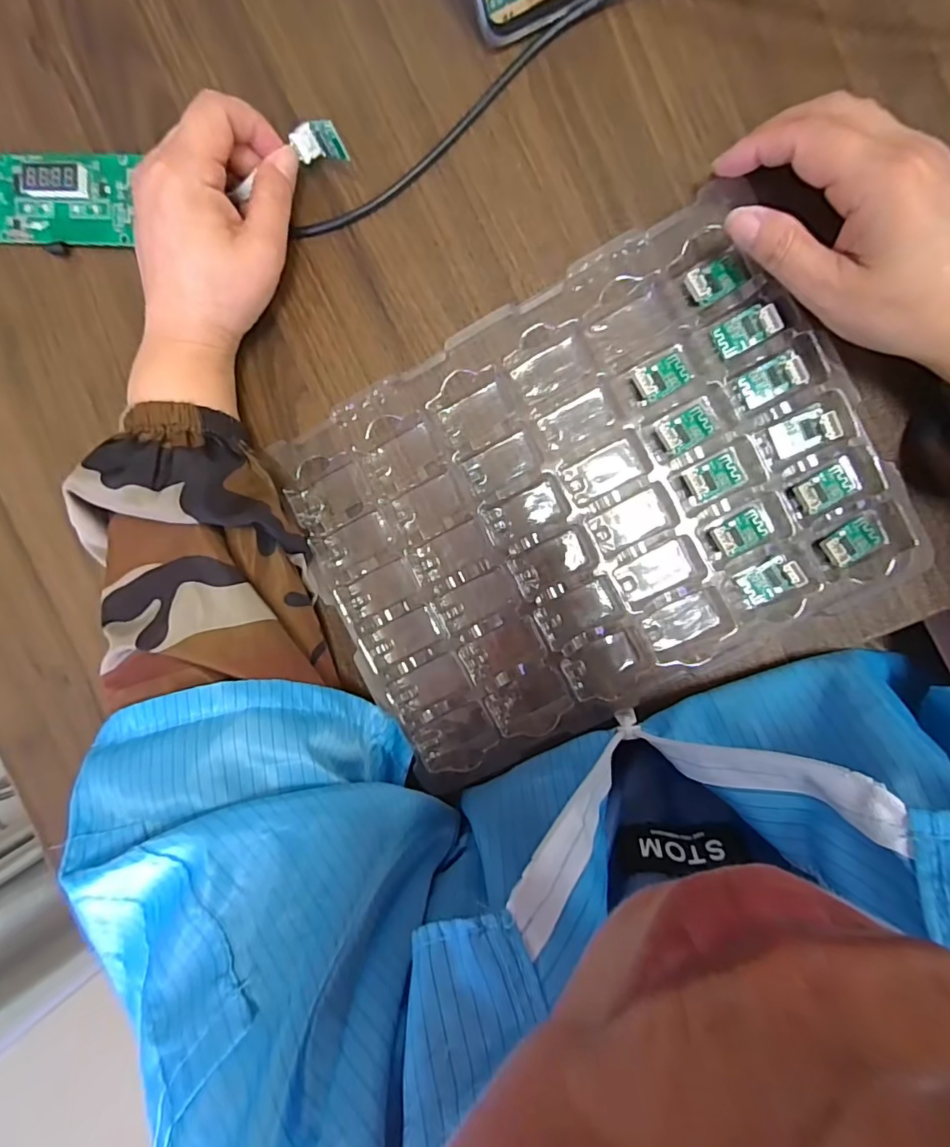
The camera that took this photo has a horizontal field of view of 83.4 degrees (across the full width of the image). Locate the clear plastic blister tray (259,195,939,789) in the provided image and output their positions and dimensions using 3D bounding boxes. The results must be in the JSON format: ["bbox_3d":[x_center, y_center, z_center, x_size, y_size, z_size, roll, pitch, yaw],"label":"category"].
[{"bbox_3d":[0.053,-0.033,0.280,0.270,0.025,0.212,-27,92,8],"label":"clear plastic blister tray"}]

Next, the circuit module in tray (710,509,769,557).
[{"bbox_3d":[0.136,-0.020,0.271,0.026,0.006,0.017,-28,92,8],"label":"circuit module in tray"}]

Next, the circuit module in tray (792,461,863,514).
[{"bbox_3d":[0.176,-0.043,0.266,0.031,0.006,0.017,-24,93,8],"label":"circuit module in tray"}]

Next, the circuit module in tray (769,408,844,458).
[{"bbox_3d":[0.164,-0.071,0.264,0.027,0.010,0.017,-21,93,8],"label":"circuit module in tray"}]

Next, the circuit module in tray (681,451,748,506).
[{"bbox_3d":[0.122,-0.049,0.272,0.030,0.006,0.018,-24,93,8],"label":"circuit module in tray"}]

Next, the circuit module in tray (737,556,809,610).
[{"bbox_3d":[0.150,0.004,0.271,0.030,0.008,0.017,-29,92,8],"label":"circuit module in tray"}]

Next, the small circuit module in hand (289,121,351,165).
[{"bbox_3d":[-0.078,-0.220,0.271,0.027,0.007,0.016,7,128,14],"label":"small circuit module in hand"}]

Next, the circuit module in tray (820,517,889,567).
[{"bbox_3d":[0.191,-0.015,0.267,0.030,0.008,0.019,-27,92,8],"label":"circuit module in tray"}]

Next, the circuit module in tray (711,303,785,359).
[{"bbox_3d":[0.135,-0.121,0.264,0.029,0.004,0.019,-25,83,29],"label":"circuit module in tray"}]

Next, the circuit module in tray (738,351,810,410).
[{"bbox_3d":[0.148,-0.096,0.265,0.029,0.004,0.018,-24,87,32],"label":"circuit module in tray"}]

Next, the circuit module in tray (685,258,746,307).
[{"bbox_3d":[0.118,-0.145,0.264,0.026,0.009,0.017,-27,92,8],"label":"circuit module in tray"}]

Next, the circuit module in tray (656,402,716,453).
[{"bbox_3d":[0.108,-0.074,0.271,0.027,0.007,0.018,-29,92,8],"label":"circuit module in tray"}]

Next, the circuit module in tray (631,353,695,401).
[{"bbox_3d":[0.095,-0.100,0.270,0.029,0.007,0.017,-28,92,8],"label":"circuit module in tray"}]

